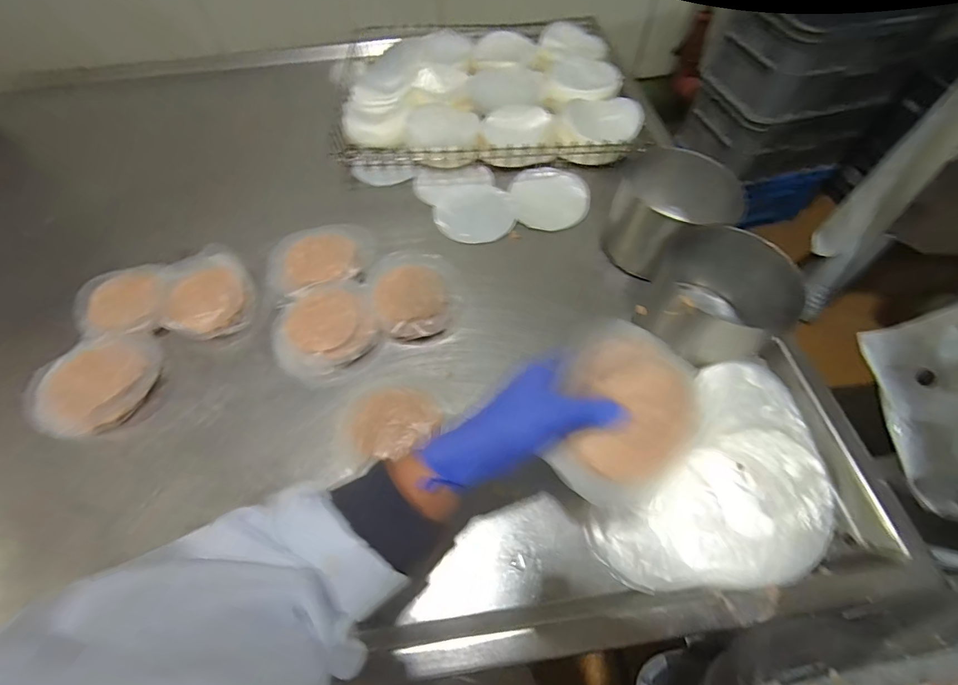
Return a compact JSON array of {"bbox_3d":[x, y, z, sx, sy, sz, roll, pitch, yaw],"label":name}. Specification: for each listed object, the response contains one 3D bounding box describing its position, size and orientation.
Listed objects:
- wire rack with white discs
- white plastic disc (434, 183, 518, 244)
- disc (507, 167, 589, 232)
[{"bbox_3d":[0.009,-0.479,0.779,0.504,0.051,0.452,-4,59,-1],"label":"wire rack with white discs"},{"bbox_3d":[-0.007,-0.203,0.648,0.118,0.006,0.128,-1,59,1],"label":"white plastic disc"},{"bbox_3d":[0.111,-0.230,0.657,0.116,0.009,0.143,-9,60,-4],"label":"disc"}]

